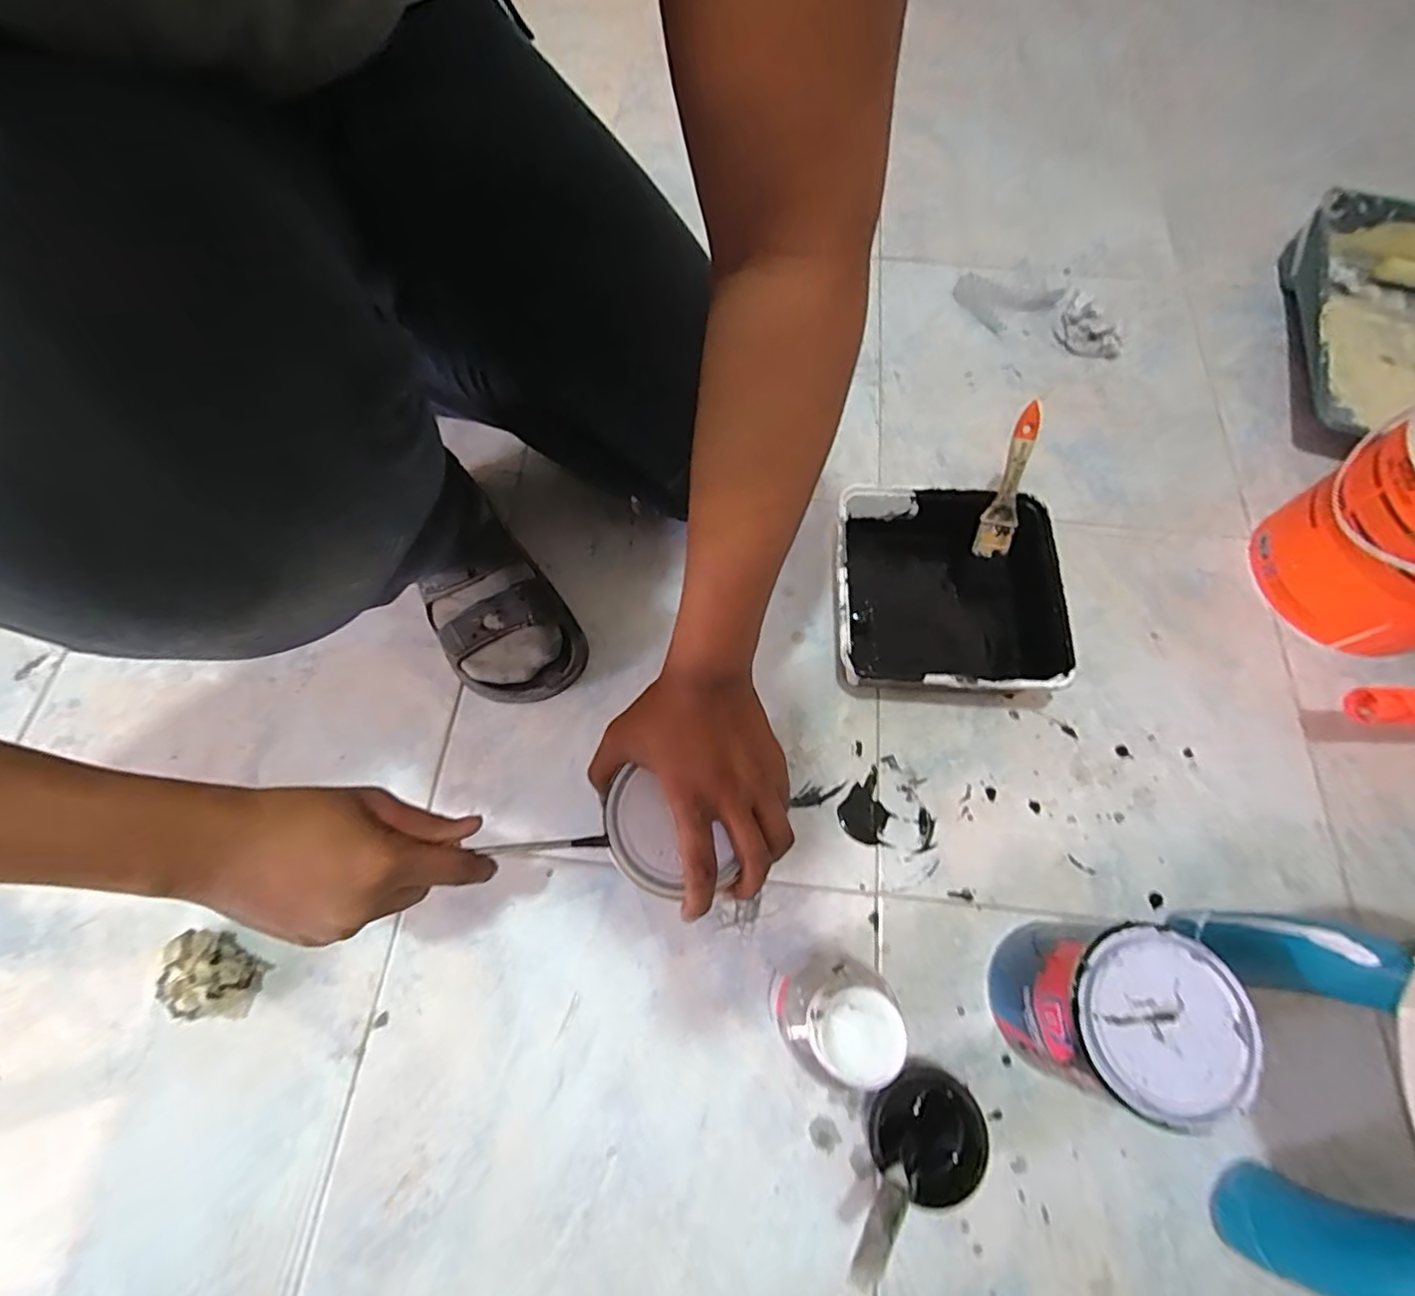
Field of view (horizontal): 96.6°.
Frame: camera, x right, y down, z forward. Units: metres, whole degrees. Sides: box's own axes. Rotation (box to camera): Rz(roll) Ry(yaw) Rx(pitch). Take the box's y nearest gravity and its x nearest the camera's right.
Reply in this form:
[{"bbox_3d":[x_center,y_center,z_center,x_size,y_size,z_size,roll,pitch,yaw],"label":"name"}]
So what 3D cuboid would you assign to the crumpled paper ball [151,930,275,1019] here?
[{"bbox_3d":[-0.386,0.252,0.488,0.066,0.043,0.063,0,66,0],"label":"crumpled paper ball"}]

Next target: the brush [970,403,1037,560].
[{"bbox_3d":[0.285,-0.154,0.595,0.030,0.016,0.138,11,108,5],"label":"brush"}]

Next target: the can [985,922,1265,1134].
[{"bbox_3d":[0.274,0.251,0.439,0.103,0.133,0.103,0,66,0],"label":"can"}]

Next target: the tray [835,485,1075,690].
[{"bbox_3d":[0.219,-0.050,0.603,0.199,0.074,0.203,1,66,1],"label":"tray"}]

